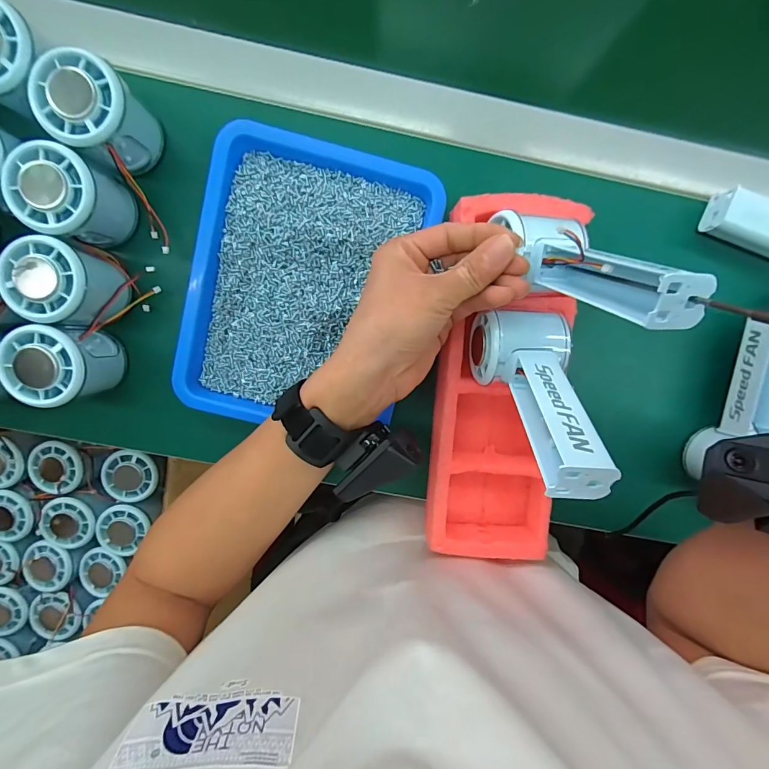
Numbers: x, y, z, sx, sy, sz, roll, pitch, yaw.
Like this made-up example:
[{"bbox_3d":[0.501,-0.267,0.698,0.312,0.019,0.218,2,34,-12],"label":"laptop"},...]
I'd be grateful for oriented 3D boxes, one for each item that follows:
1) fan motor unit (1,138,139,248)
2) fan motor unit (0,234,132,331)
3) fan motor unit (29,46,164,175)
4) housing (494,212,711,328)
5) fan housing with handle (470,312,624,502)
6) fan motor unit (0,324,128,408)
[{"bbox_3d":[-0.221,-0.132,0.278,0.049,0.059,0.053,0,97,-2],"label":"fan motor unit"},{"bbox_3d":[-0.227,-0.072,0.280,0.055,0.052,0.056,16,96,-4],"label":"fan motor unit"},{"bbox_3d":[-0.195,-0.185,0.270,0.053,0.056,0.053,0,97,-2],"label":"fan motor unit"},{"bbox_3d":[0.119,-0.073,0.231,0.049,0.130,0.047,-16,122,0],"label":"housing"},{"bbox_3d":[0.098,0.004,0.248,0.066,0.142,0.042,-3,134,-2],"label":"fan housing with handle"},{"bbox_3d":[-0.237,-0.016,0.292,0.051,0.056,0.053,11,96,-3],"label":"fan motor unit"}]

